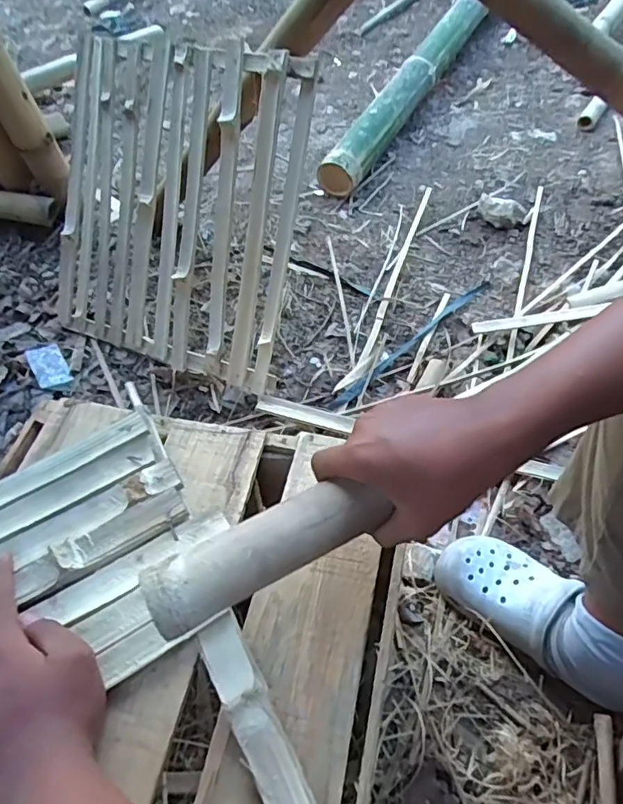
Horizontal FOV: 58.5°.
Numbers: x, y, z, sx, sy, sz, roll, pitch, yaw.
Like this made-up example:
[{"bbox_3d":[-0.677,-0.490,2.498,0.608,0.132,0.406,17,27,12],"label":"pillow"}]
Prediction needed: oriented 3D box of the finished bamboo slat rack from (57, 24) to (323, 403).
[{"bbox_3d":[-0.249,-0.319,0.939,0.512,0.510,0.053,22,26,23],"label":"finished bamboo slat rack"}]

